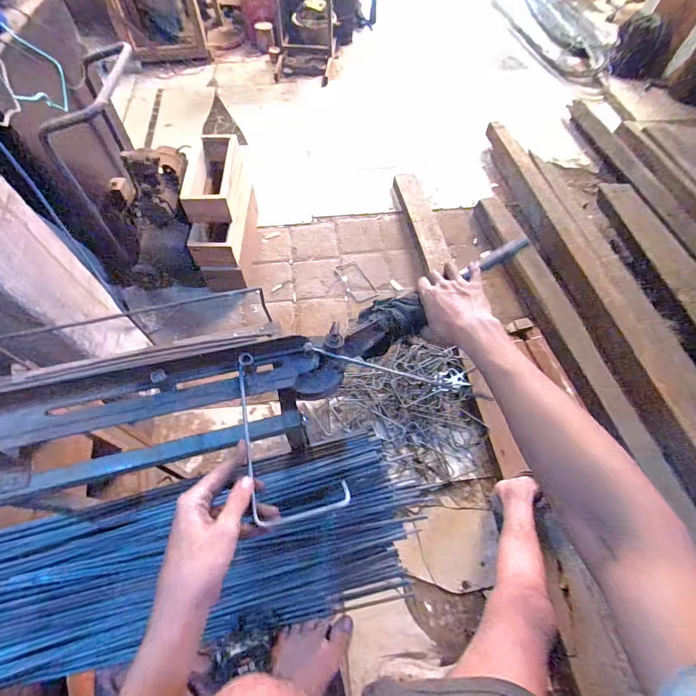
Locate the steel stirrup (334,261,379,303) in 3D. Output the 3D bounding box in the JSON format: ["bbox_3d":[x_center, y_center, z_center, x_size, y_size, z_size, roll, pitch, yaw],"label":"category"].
[{"bbox_3d":[0.030,-0.274,1.499,0.109,0.010,0.229,-23,57,-9],"label":"steel stirrup"}]

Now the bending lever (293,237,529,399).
[{"bbox_3d":[0.097,-0.071,0.514,0.417,0.069,0.074,-34,67,-16],"label":"bending lever"}]

